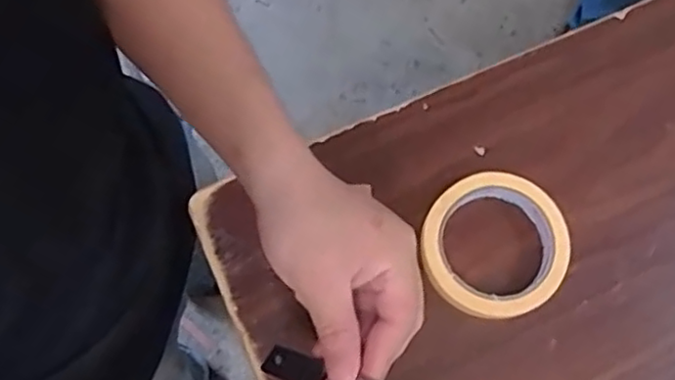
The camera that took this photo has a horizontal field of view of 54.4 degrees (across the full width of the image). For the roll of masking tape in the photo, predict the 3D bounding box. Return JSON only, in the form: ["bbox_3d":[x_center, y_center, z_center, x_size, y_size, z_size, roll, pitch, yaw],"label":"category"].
[{"bbox_3d":[0.109,0.039,0.462,0.098,0.024,0.100,0,74,-1],"label":"roll of masking tape"}]

